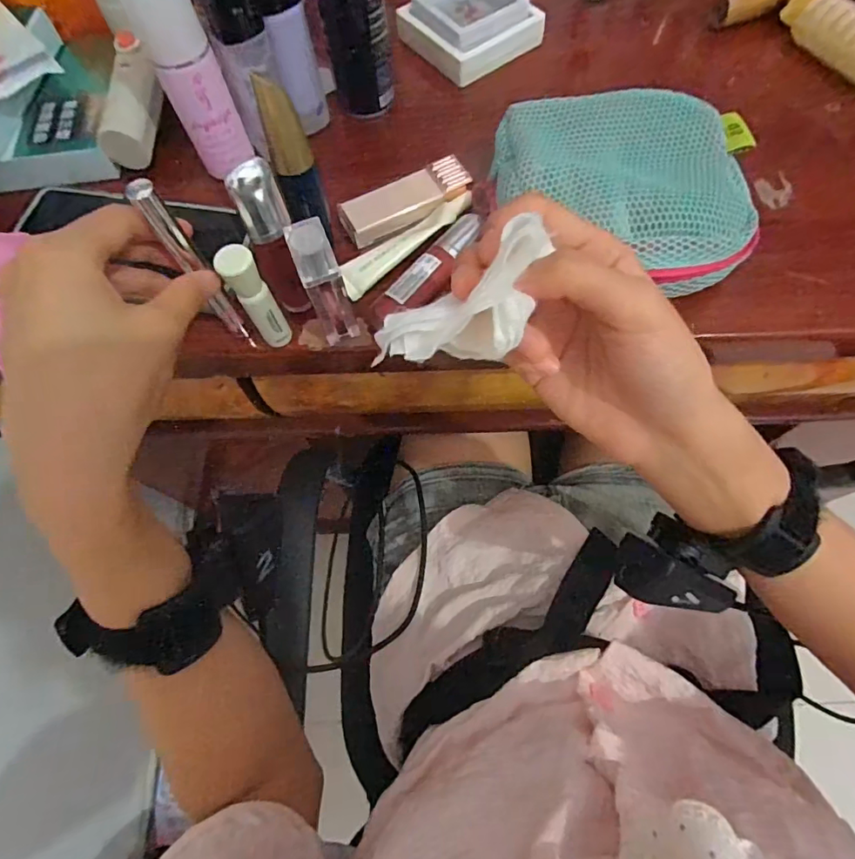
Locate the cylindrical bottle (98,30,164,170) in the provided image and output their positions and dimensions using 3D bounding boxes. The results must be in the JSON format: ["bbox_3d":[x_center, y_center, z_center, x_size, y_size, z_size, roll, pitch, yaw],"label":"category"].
[{"bbox_3d":[-0.214,-0.238,0.357,0.032,0.028,0.093,2,84,3],"label":"cylindrical bottle"}]

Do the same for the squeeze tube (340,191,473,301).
[{"bbox_3d":[-0.014,-0.126,0.333,0.105,0.011,0.020,-39,71,-13],"label":"squeeze tube"}]

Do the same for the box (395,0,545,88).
[{"bbox_3d":[0.033,-0.329,0.408,0.096,0.033,0.084,-34,70,-11],"label":"box"}]

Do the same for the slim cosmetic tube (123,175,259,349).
[{"bbox_3d":[-0.121,-0.080,0.272,0.010,0.131,0.007,-41,72,-13],"label":"slim cosmetic tube"}]

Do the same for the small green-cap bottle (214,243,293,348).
[{"bbox_3d":[-0.096,-0.072,0.281,0.019,0.072,0.015,-29,69,-9],"label":"small green-cap bottle"}]

